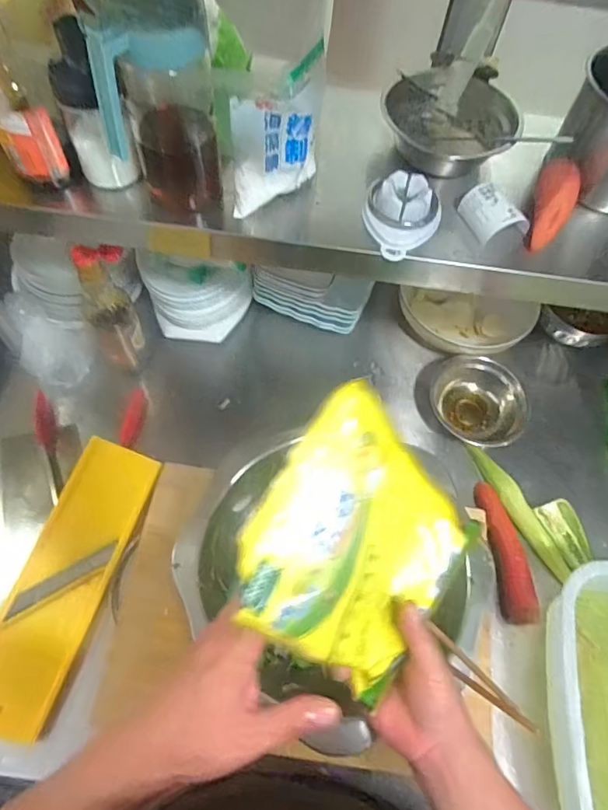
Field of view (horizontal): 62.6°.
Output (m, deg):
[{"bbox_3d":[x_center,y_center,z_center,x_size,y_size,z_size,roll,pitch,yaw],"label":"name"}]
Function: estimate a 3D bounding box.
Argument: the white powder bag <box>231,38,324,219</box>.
[{"bbox_3d":[-0.025,-0.244,0.467,0.091,0.120,0.032,-29,68,-17],"label":"white powder bag"}]

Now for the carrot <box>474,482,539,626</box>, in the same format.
[{"bbox_3d":[0.273,0.197,0.680,0.036,0.034,0.186,-5,64,-6],"label":"carrot"}]

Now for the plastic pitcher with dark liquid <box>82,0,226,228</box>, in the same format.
[{"bbox_3d":[-0.128,-0.271,0.464,0.089,0.206,0.114,-8,64,-8],"label":"plastic pitcher with dark liquid"}]

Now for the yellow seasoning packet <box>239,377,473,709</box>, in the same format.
[{"bbox_3d":[0.046,0.105,0.360,0.028,0.208,0.161,6,56,45],"label":"yellow seasoning packet"}]

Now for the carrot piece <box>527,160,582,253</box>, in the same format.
[{"bbox_3d":[0.257,-0.204,0.517,0.034,0.032,0.097,15,90,4],"label":"carrot piece"}]

